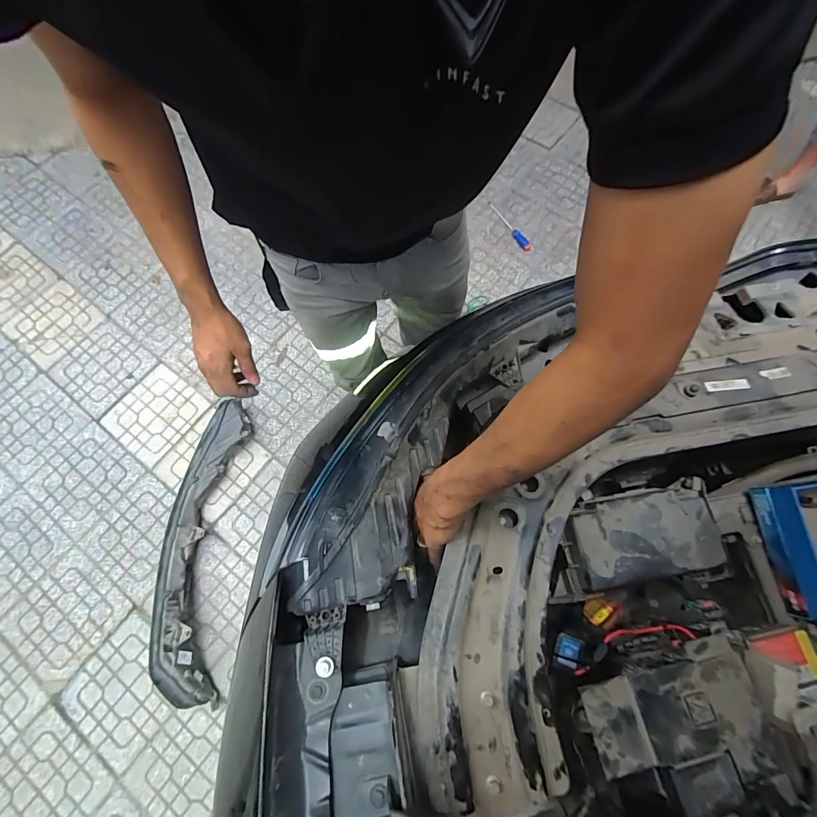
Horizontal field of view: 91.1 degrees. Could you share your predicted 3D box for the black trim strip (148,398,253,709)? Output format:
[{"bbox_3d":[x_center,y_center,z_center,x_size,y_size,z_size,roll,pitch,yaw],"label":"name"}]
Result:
[{"bbox_3d":[-0.631,0.386,1.206,0.195,0.105,0.851,1,68,-2],"label":"black trim strip"}]

